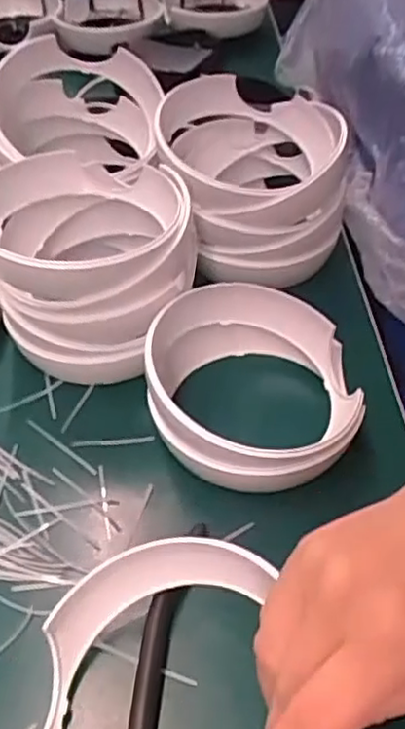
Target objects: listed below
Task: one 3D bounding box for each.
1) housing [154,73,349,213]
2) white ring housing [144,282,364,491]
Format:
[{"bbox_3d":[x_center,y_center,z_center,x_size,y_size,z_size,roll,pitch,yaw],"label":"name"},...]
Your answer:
[{"bbox_3d":[0.030,-0.148,0.446,0.117,0.039,0.118,0,46,0],"label":"housing"},{"bbox_3d":[0.026,0.010,0.376,0.114,0.050,0.126,-6,47,-2],"label":"white ring housing"}]

